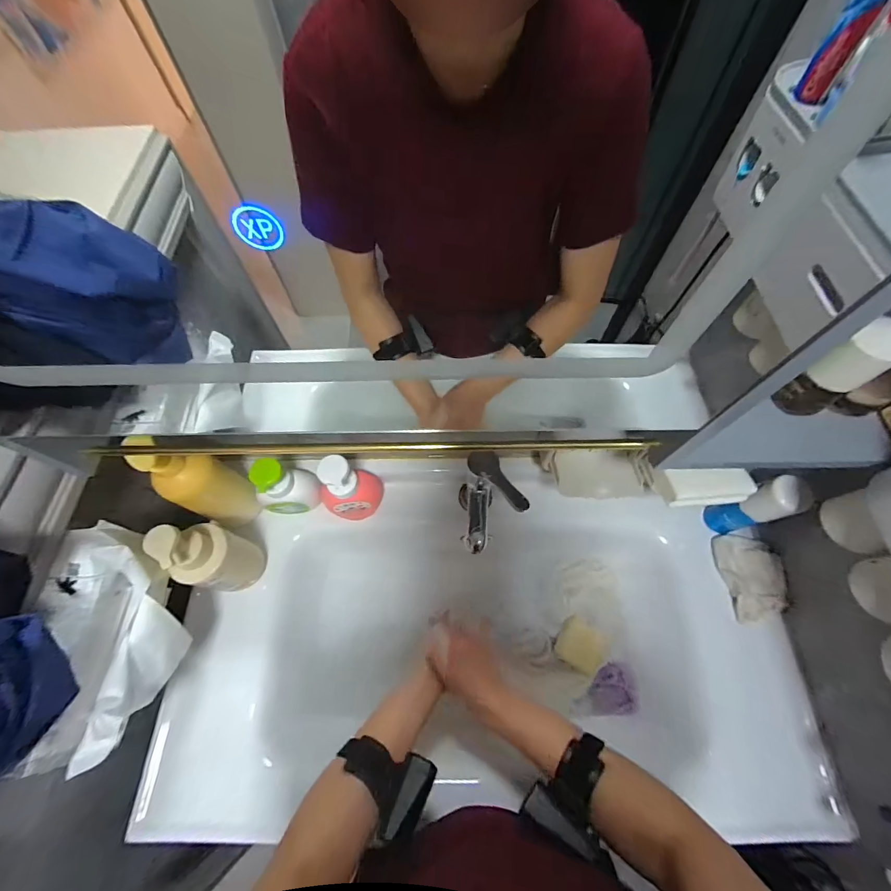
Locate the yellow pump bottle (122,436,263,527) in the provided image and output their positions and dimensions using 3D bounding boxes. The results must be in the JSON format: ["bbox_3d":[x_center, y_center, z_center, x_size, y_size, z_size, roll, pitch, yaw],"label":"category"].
[{"bbox_3d":[-0.327,0.055,0.515,0.064,0.203,0.061,-15,65,-6],"label":"yellow pump bottle"}]

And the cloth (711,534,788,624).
[{"bbox_3d":[0.474,0.202,0.588,0.081,0.023,0.126,2,64,2],"label":"cloth"}]

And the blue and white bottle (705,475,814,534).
[{"bbox_3d":[0.460,0.092,0.567,0.041,0.154,0.048,-26,67,-11],"label":"blue and white bottle"}]

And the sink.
[{"bbox_3d":[0.063,0.296,0.608,0.886,0.145,0.450,0,64,1],"label":"sink"}]

